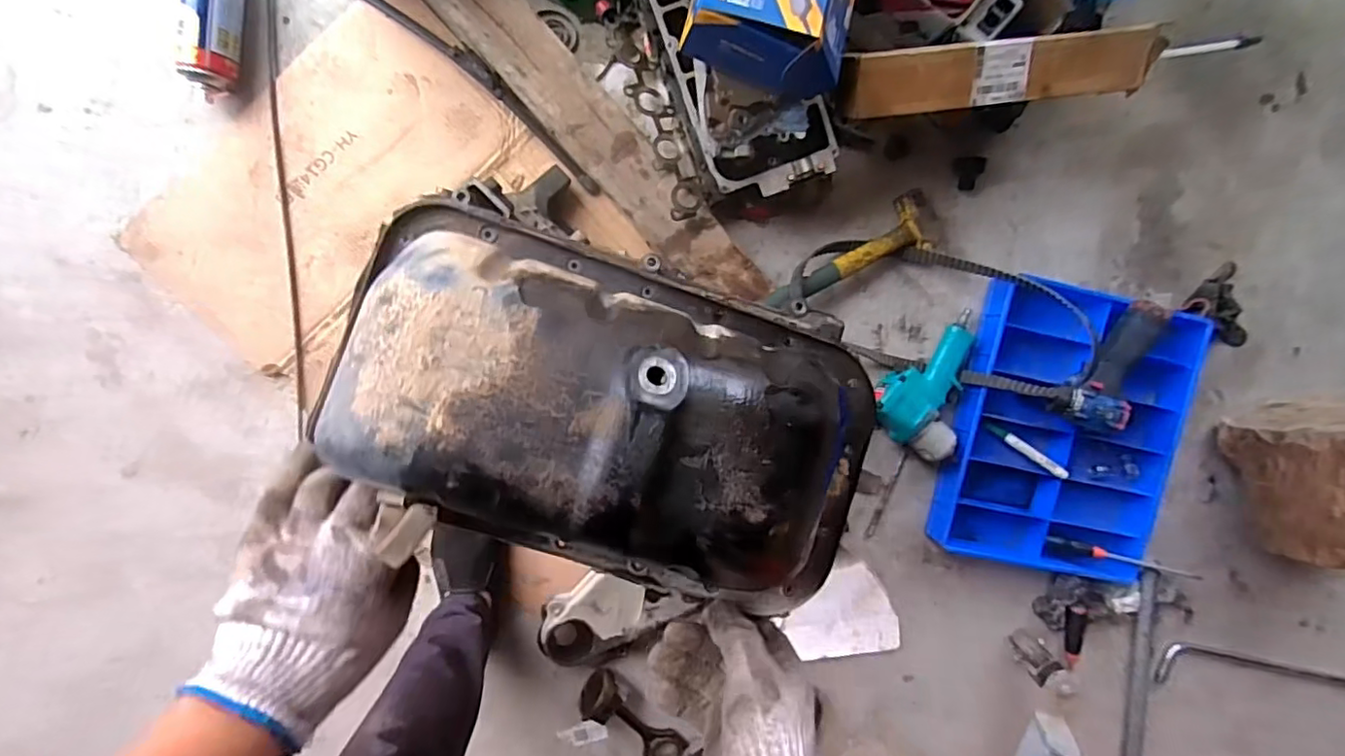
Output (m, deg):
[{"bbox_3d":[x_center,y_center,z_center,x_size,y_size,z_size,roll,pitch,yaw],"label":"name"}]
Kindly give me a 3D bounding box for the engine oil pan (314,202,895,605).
[{"bbox_3d":[-0.026,0.036,0.406,0.364,0.158,0.218,18,95,-8],"label":"engine oil pan"}]

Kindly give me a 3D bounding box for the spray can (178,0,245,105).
[{"bbox_3d":[-0.593,-0.453,0.779,0.064,0.068,0.180,9,96,-7],"label":"spray can"}]

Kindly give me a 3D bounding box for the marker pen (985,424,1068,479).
[{"bbox_3d":[0.566,0.116,0.958,0.138,0.020,0.019,35,93,10],"label":"marker pen"}]

